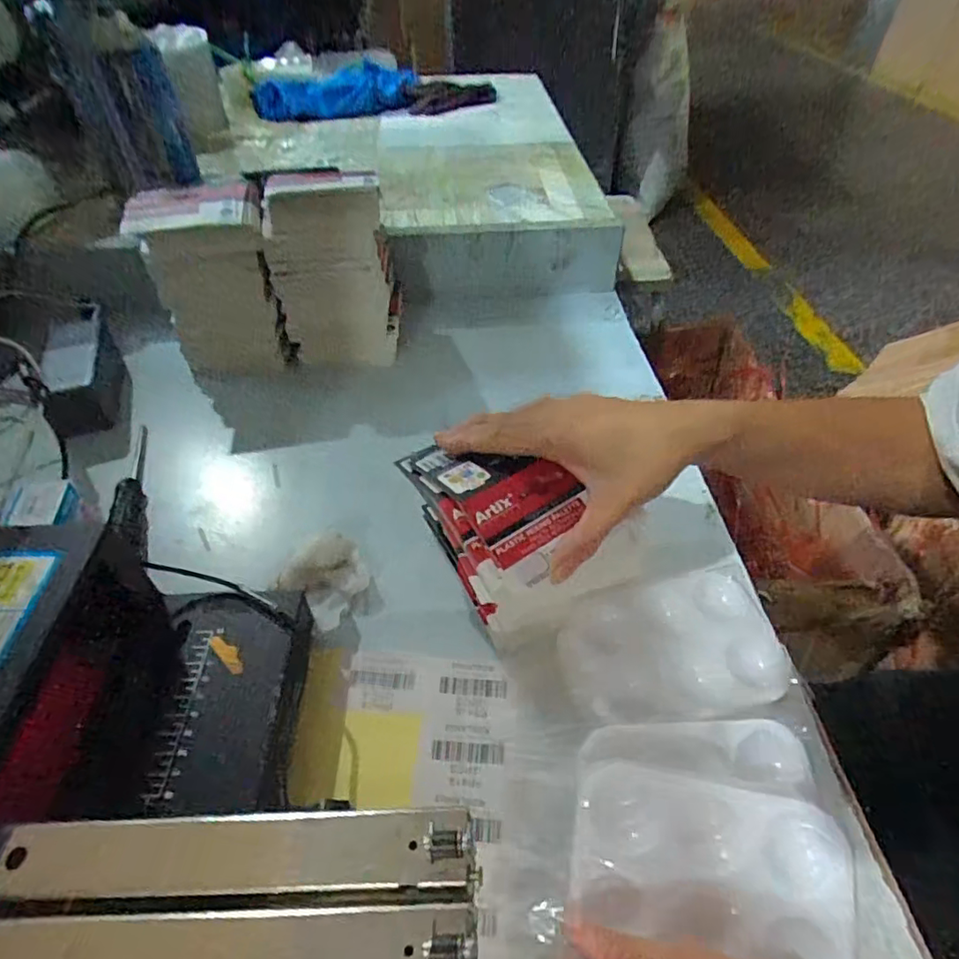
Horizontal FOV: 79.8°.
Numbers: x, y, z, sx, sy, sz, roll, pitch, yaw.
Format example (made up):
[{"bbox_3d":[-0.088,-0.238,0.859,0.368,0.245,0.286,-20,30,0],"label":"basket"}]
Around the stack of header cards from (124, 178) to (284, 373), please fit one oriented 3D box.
[{"bbox_3d":[-0.262,-0.189,0.573,0.115,0.160,0.064,-2,46,-2],"label":"stack of header cards"}]

